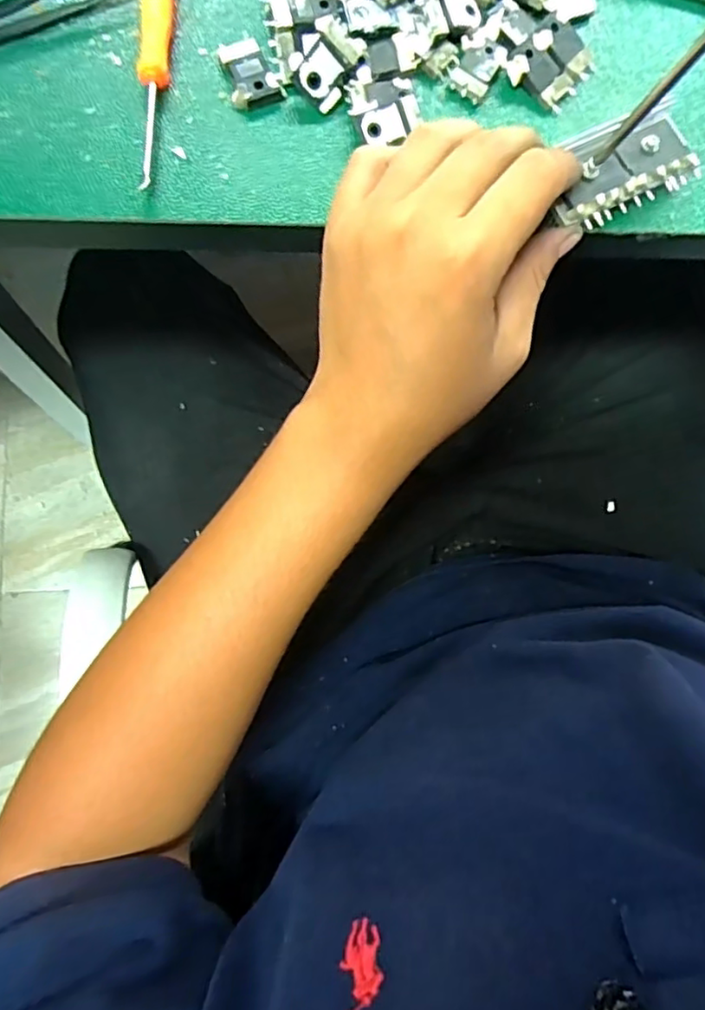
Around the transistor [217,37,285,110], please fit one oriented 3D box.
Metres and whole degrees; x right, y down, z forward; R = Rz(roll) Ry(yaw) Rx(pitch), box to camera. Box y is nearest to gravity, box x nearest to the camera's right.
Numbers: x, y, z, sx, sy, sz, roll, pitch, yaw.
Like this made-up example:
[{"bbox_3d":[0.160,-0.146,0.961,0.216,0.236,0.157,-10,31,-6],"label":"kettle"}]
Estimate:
[{"bbox_3d":[-0.043,-0.175,0.244,0.020,0.005,0.029,-26,85,-10],"label":"transistor"}]

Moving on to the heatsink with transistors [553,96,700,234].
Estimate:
[{"bbox_3d":[0.112,-0.139,0.249,0.070,0.012,0.035,-28,89,-9],"label":"heatsink with transistors"}]

